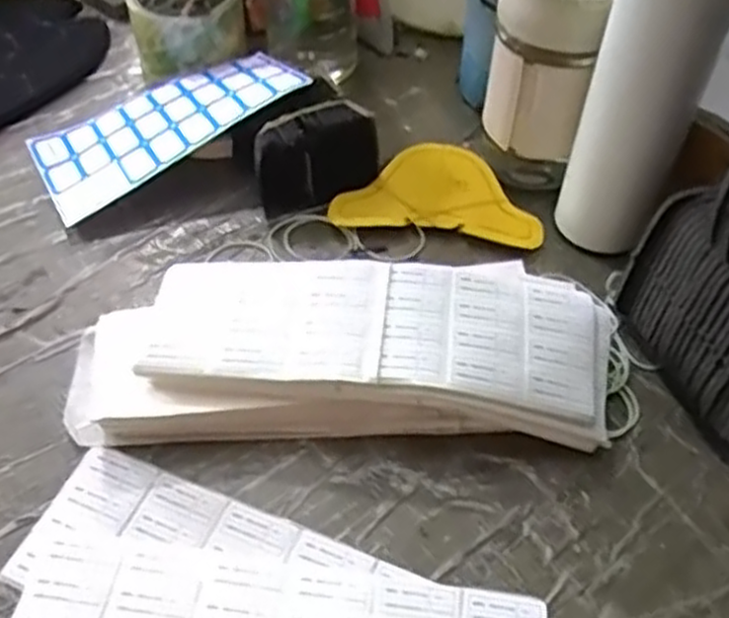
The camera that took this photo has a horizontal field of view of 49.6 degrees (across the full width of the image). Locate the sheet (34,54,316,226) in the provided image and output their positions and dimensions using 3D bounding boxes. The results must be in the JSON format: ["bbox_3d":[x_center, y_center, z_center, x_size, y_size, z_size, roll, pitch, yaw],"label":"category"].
[{"bbox_3d":[-0.150,-0.142,0.597,0.197,0.012,0.113,-31,48,-8],"label":"sheet"}]

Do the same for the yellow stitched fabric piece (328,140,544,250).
[{"bbox_3d":[0.054,-0.087,0.575,0.143,0.015,0.092,5,50,4],"label":"yellow stitched fabric piece"}]

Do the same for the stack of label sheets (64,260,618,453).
[{"bbox_3d":[-0.013,0.021,0.460,0.313,0.052,0.109,1,50,0],"label":"stack of label sheets"}]

